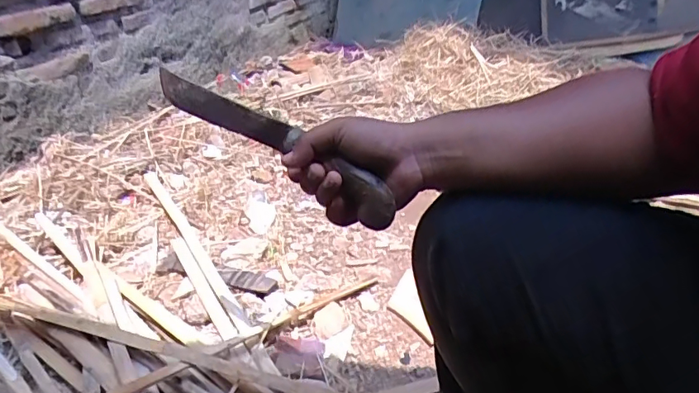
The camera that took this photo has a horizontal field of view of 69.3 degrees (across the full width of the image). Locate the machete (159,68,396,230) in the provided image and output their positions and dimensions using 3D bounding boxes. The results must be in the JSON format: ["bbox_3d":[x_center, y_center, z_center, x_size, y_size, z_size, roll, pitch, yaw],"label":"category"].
[{"bbox_3d":[-0.087,-0.062,0.522,0.321,0.049,0.036,31,45,27],"label":"machete"}]

